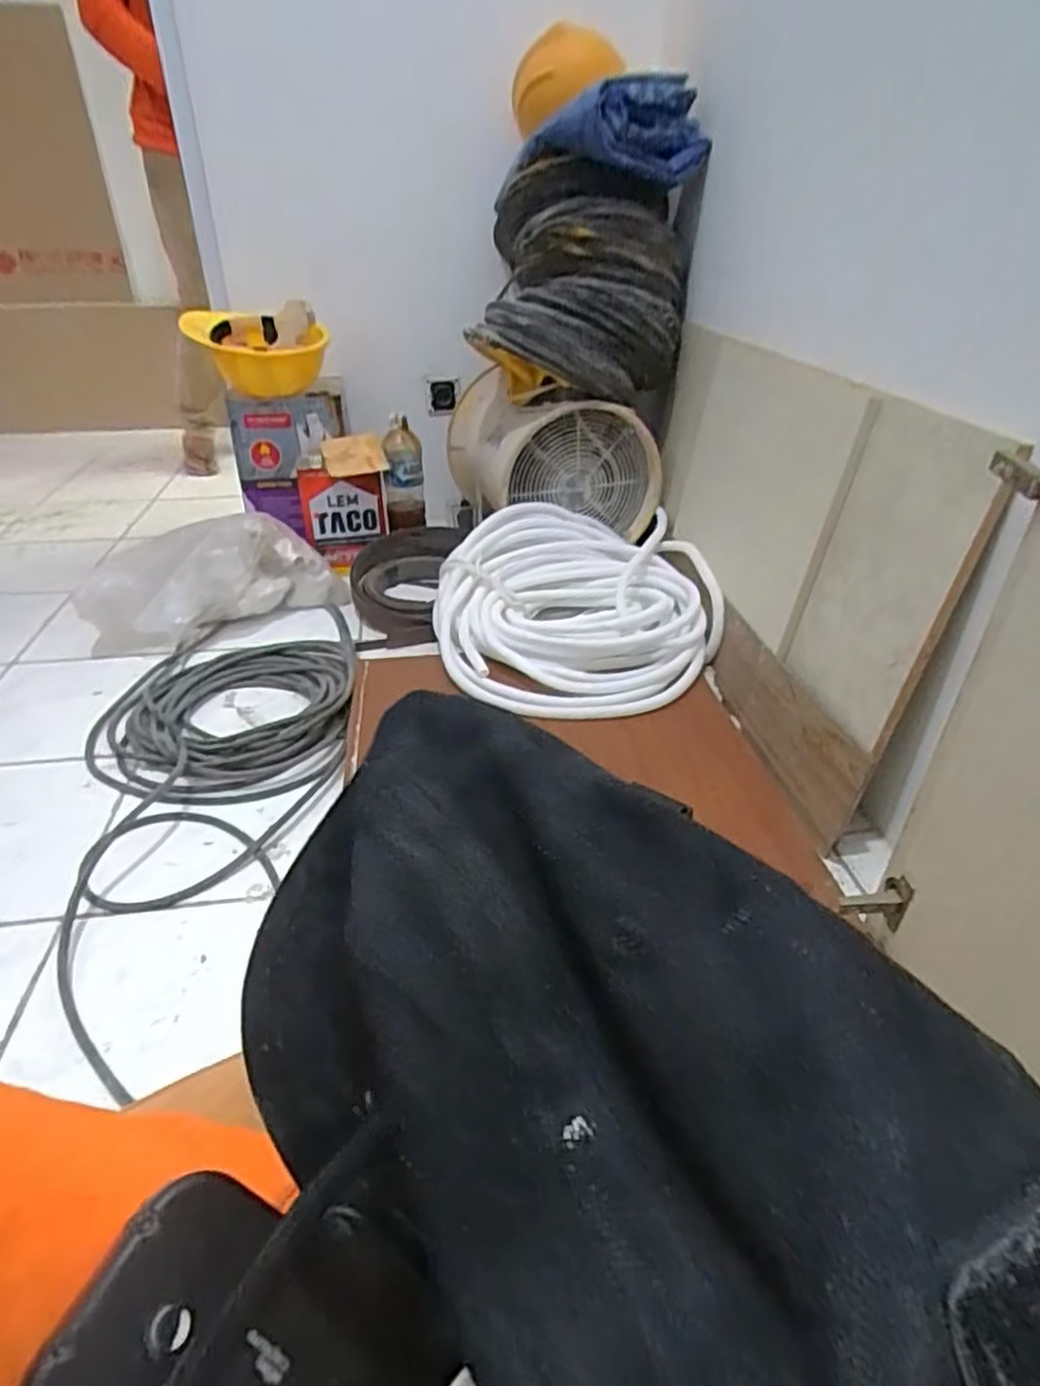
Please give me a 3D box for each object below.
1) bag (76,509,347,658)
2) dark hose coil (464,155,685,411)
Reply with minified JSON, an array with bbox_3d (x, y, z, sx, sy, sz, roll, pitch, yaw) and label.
[{"bbox_3d":[-0.580,-0.217,1.404,0.465,0.160,0.267,-9,34,-13],"label":"bag"},{"bbox_3d":[0.105,-0.728,1.320,0.365,0.340,0.333,7,34,11],"label":"dark hose coil"}]

